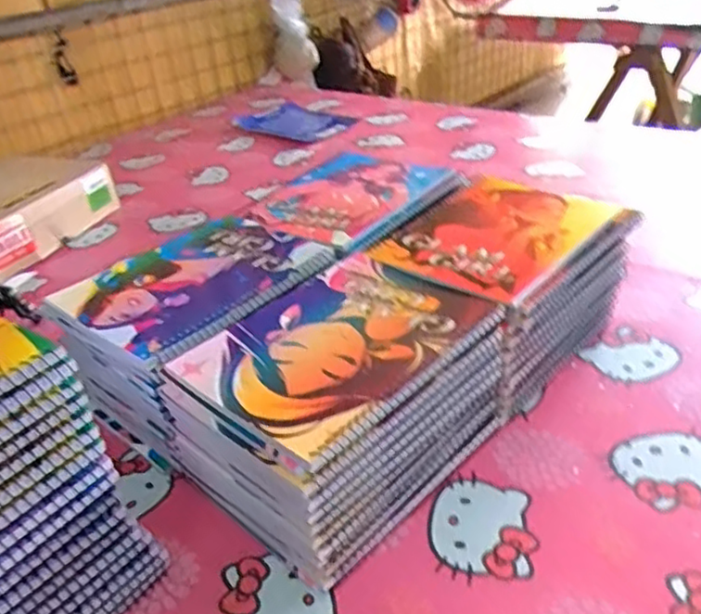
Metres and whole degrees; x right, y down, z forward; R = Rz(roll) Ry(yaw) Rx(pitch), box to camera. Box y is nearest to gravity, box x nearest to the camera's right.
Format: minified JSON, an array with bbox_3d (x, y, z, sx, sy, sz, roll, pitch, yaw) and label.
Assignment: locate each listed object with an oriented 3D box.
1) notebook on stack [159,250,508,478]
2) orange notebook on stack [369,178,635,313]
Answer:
[{"bbox_3d":[-0.013,0.026,0.482,0.154,0.011,0.194,23,42,38],"label":"notebook on stack"},{"bbox_3d":[0.132,-0.065,0.599,0.157,0.014,0.202,24,43,39],"label":"orange notebook on stack"}]

